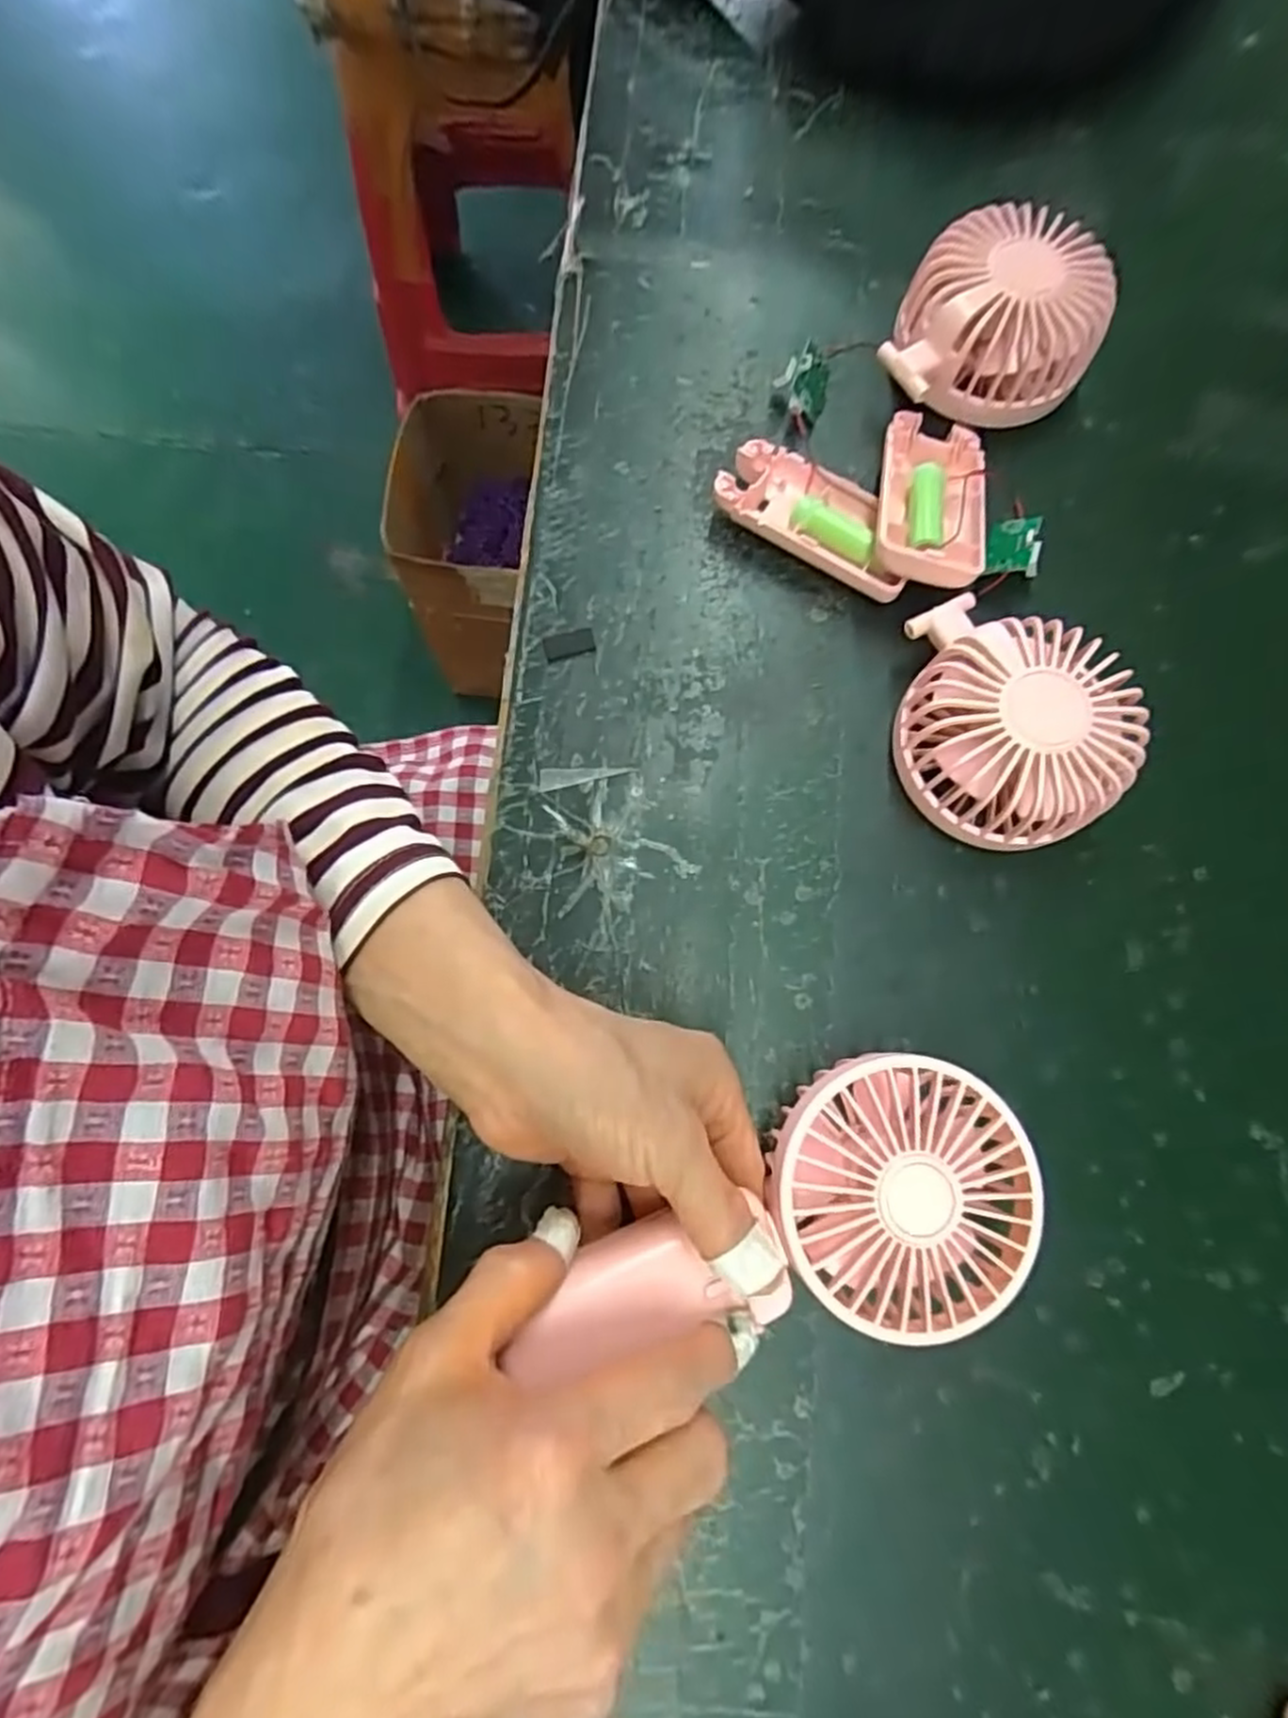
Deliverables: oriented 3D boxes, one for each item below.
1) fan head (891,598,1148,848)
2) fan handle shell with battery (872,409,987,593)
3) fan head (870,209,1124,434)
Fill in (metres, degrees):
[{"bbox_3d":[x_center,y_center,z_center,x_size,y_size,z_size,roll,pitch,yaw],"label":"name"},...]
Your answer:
[{"bbox_3d":[0.147,-0.055,0.305,0.086,0.047,0.098,9,78,2],"label":"fan head"},{"bbox_3d":[0.126,-0.159,0.332,0.045,0.014,0.092,12,64,3],"label":"fan handle shell with battery"},{"bbox_3d":[0.161,-0.240,0.346,0.086,0.047,0.083,0,78,0],"label":"fan head"}]

